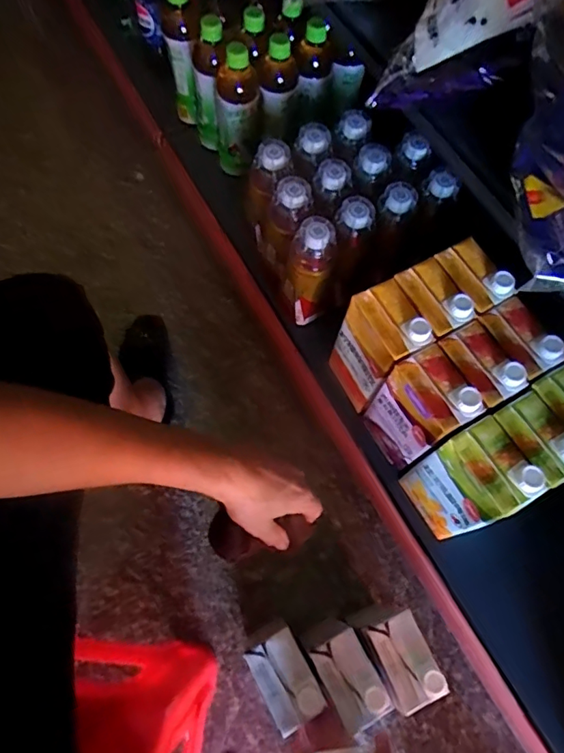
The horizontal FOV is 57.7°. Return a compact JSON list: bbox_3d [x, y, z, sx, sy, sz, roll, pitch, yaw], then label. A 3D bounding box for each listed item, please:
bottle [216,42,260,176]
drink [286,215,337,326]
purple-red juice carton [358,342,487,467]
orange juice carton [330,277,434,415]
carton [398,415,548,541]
[{"bbox_3d":[-0.075,-0.434,0.861,0.073,0.213,0.078,-2,68,-4],"label":"bottle"},{"bbox_3d":[0.038,-0.144,0.723,0.067,0.166,0.069,8,68,0],"label":"drink"},{"bbox_3d":[0.165,0.046,0.632,0.072,0.186,0.092,-26,72,-13],"label":"purple-red juice carton"},{"bbox_3d":[0.122,-0.035,0.658,0.073,0.180,0.090,-27,72,-13],"label":"orange juice carton"},{"bbox_3d":[0.212,0.123,0.594,0.071,0.185,0.091,-30,73,-14],"label":"carton"}]

